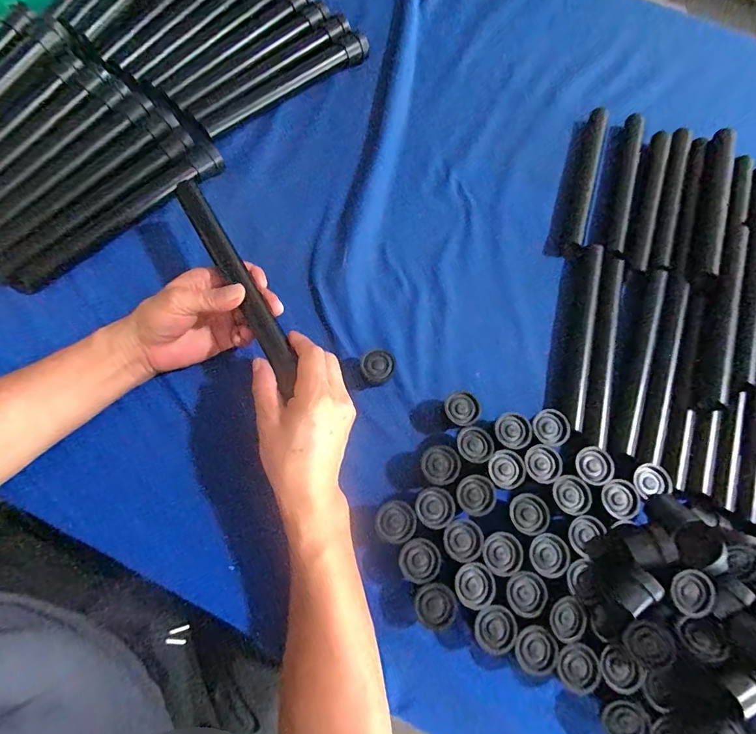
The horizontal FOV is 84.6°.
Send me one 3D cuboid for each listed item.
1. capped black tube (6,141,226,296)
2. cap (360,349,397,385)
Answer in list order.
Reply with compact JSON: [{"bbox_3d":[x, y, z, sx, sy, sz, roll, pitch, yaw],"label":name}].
[{"bbox_3d":[-0.289,-0.168,0.467,0.262,0.027,0.029,-41,78,-14],"label":"capped black tube"},{"bbox_3d":[0.000,0.001,0.428,0.037,0.031,0.028,-27,75,-10],"label":"cap"}]

